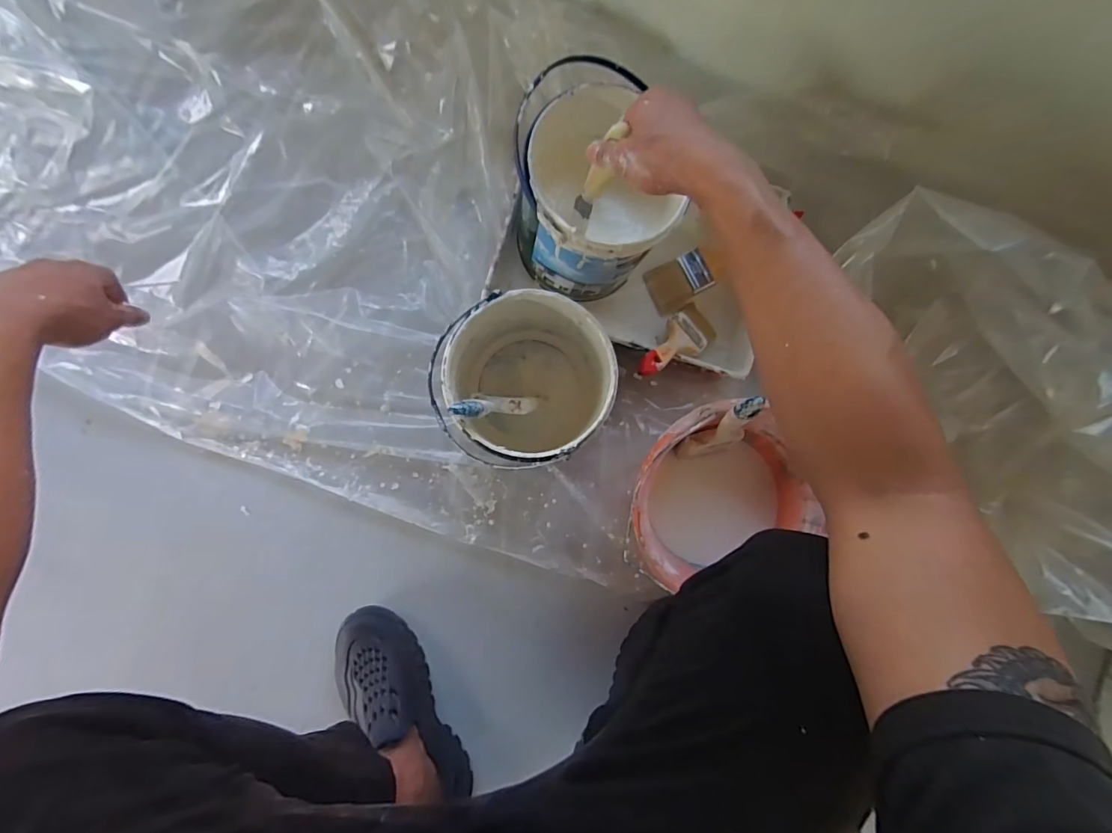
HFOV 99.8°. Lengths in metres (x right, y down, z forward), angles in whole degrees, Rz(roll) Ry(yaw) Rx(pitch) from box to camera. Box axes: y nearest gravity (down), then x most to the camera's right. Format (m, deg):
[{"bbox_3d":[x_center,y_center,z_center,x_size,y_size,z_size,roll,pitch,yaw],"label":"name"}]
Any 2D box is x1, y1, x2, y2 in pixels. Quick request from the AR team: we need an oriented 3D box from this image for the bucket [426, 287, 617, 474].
[{"bbox_3d":[-0.035,-0.043,0.576,0.176,0.196,0.181,0,86,-4],"label":"bucket"}]

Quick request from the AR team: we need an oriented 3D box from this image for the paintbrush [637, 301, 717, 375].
[{"bbox_3d":[0.167,-0.102,0.637,0.063,0.021,0.223,53,44,-2],"label":"paintbrush"}]

